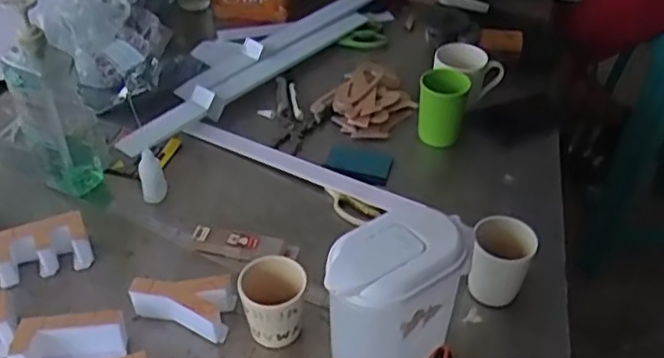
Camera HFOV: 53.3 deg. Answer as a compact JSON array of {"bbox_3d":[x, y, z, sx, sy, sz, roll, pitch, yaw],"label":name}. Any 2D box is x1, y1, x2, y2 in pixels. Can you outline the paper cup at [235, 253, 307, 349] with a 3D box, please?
[{"bbox_3d":[-0.067,0.146,0.756,0.072,0.089,0.071,1,40,0],"label":"paper cup"}]

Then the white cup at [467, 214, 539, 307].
[{"bbox_3d":[0.202,0.103,0.798,0.069,0.098,0.069,1,42,-1],"label":"white cup"}]

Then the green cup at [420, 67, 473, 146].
[{"bbox_3d":[0.171,-0.111,1.031,0.071,0.102,0.068,1,40,0],"label":"green cup"}]

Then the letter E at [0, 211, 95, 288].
[{"bbox_3d":[-0.368,0.090,0.841,0.114,0.057,0.061,-15,42,-19],"label":"letter E"}]

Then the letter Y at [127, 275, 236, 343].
[{"bbox_3d":[-0.174,0.143,0.783,0.119,0.050,0.065,12,41,13],"label":"letter Y"}]

